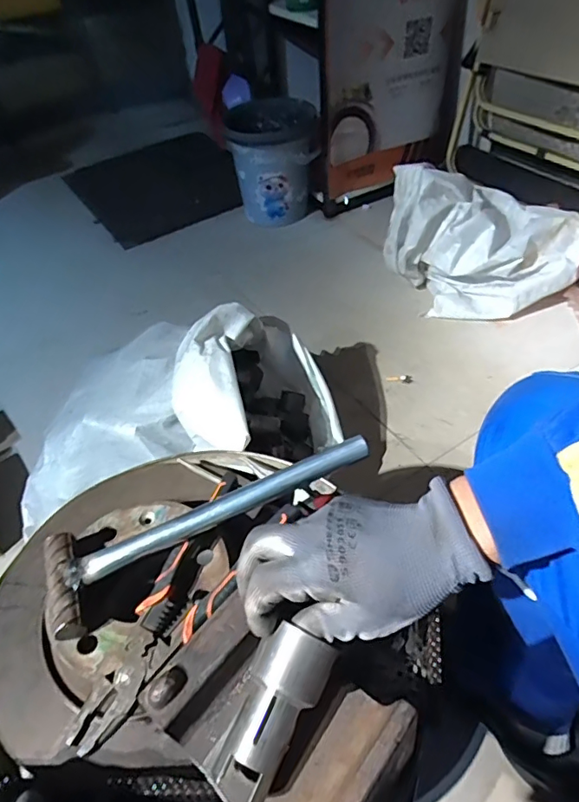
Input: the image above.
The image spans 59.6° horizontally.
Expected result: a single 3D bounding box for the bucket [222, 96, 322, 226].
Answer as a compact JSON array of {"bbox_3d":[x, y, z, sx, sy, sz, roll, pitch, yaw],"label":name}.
[{"bbox_3d":[-0.052,-0.718,1.509,0.249,0.289,0.263,-3,48,3],"label":"bucket"}]

